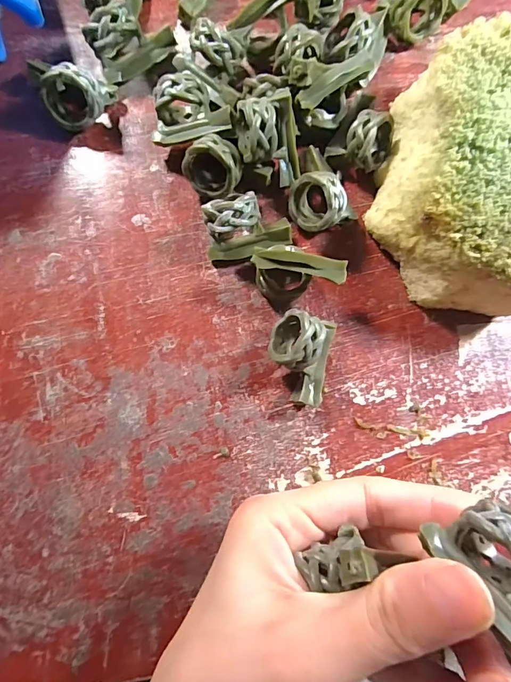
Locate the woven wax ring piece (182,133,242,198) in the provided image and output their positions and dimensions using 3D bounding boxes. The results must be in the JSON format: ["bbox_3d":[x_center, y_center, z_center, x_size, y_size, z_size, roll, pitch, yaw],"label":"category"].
[{"bbox_3d":[-0.019,-0.077,0.175,0.024,0.022,0.013,42,55,-20],"label":"woven wax ring piece"}]

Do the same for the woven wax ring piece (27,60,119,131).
[{"bbox_3d":[-0.080,-0.109,0.174,0.027,0.028,0.023,6,82,-3],"label":"woven wax ring piece"}]

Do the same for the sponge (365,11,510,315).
[{"bbox_3d":[0.103,-0.070,0.175,0.093,0.043,0.108,25,81,0],"label":"sponge"}]

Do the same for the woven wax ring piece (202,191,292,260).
[{"bbox_3d":[-0.004,-0.050,0.173,0.036,0.026,0.021,-16,84,-6],"label":"woven wax ring piece"}]

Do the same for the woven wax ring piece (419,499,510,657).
[{"bbox_3d":[0.065,0.063,0.104,0.025,0.020,0.035,-28,57,-12],"label":"woven wax ring piece"}]

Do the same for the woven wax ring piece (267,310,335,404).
[{"bbox_3d":[0.019,0.007,0.167,0.026,0.025,0.036,13,82,-2],"label":"woven wax ring piece"}]

